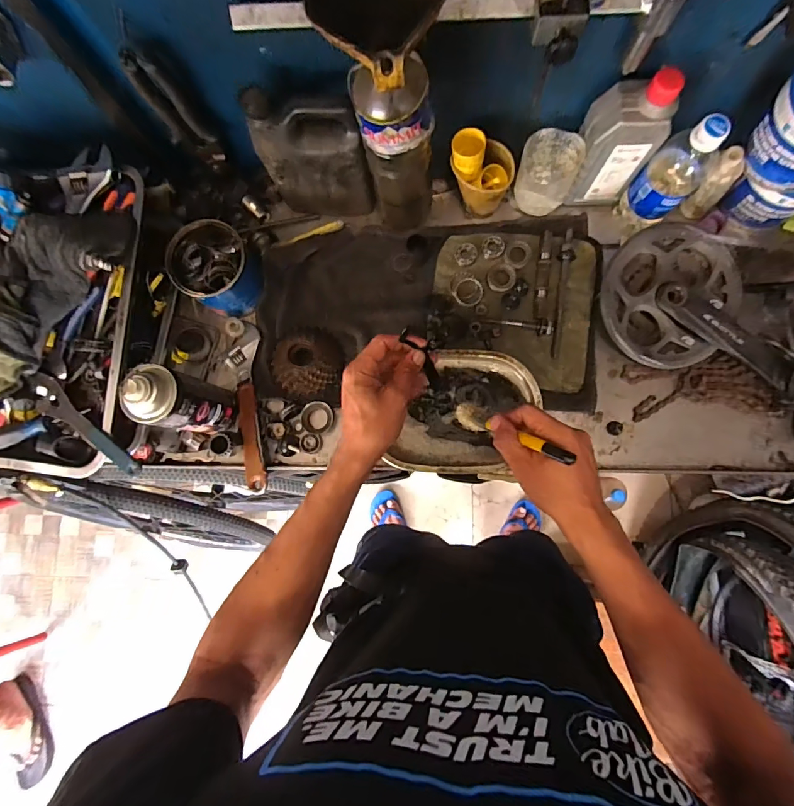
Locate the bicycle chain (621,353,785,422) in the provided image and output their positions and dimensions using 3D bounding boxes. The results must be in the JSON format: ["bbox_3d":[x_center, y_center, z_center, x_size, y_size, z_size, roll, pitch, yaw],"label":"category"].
[{"bbox_3d":[0.388,-0.021,0.559,0.172,0.016,0.074,-4,81,4],"label":"bicycle chain"}]

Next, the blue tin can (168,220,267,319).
[{"bbox_3d":[-0.237,-0.178,0.591,0.103,0.095,0.098,-39,81,-2],"label":"blue tin can"}]

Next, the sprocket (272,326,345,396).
[{"bbox_3d":[-0.125,-0.063,0.601,0.096,0.030,0.098,-1,82,5],"label":"sprocket"}]

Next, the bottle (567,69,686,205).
[{"bbox_3d":[0.260,-0.313,0.526,0.080,0.169,0.058,-7,81,4],"label":"bottle"}]

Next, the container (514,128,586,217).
[{"bbox_3d":[0.194,-0.295,0.572,0.071,0.089,0.065,15,83,7],"label":"container"}]

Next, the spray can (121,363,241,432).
[{"bbox_3d":[-0.255,0.000,0.522,0.063,0.180,0.065,8,82,6],"label":"spray can"}]

